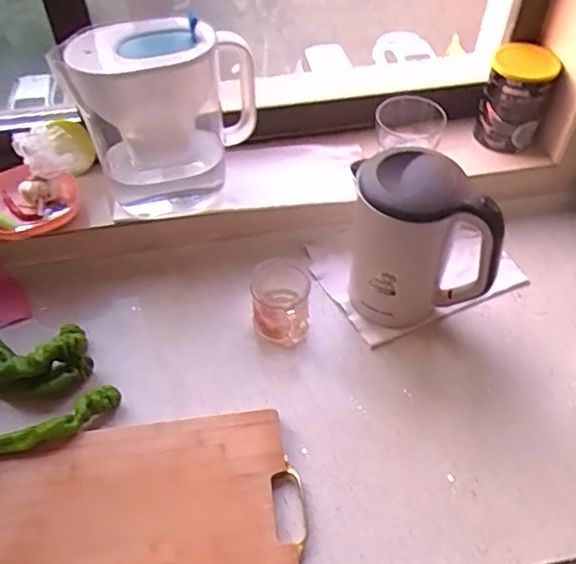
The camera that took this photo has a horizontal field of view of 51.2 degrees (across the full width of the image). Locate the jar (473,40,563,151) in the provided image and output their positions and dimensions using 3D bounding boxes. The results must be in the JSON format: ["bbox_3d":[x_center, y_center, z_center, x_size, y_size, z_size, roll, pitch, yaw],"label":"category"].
[{"bbox_3d":[0.370,-0.298,0.981,0.107,0.140,0.112,0,51,0],"label":"jar"}]

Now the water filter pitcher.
[{"bbox_3d":[-0.169,-0.238,0.861,0.245,0.242,0.141,-4,51,-2],"label":"water filter pitcher"}]

